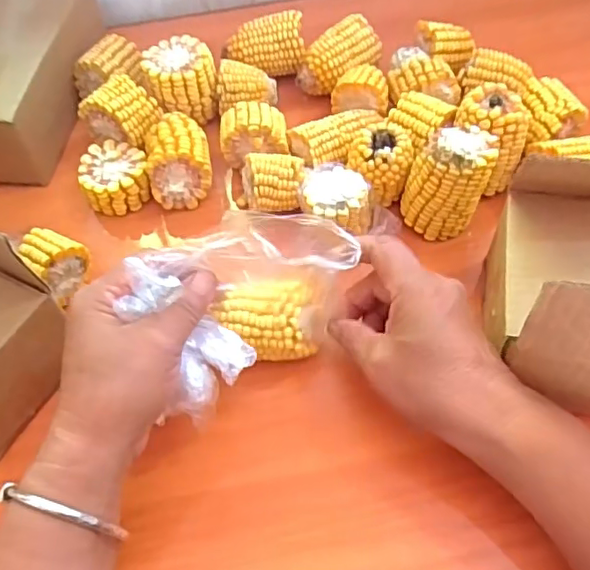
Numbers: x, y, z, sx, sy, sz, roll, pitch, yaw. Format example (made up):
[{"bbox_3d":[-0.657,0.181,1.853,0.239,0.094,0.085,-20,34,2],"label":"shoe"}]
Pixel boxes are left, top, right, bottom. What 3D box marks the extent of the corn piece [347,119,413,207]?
[{"bbox_3d":[0.064,-0.092,0.437,0.045,0.047,0.043,4,58,7],"label":"corn piece"}]

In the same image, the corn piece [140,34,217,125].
[{"bbox_3d":[-0.097,-0.175,0.495,0.057,0.048,0.054,-13,57,-4],"label":"corn piece"}]

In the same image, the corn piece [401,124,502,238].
[{"bbox_3d":[0.110,-0.076,0.414,0.054,0.069,0.054,-2,57,3],"label":"corn piece"}]

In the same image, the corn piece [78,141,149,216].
[{"bbox_3d":[-0.146,-0.089,0.475,0.052,0.031,0.054,-13,57,-4],"label":"corn piece"}]

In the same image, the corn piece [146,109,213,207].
[{"bbox_3d":[-0.091,-0.100,0.456,0.050,0.045,0.065,-11,57,-3],"label":"corn piece"}]

